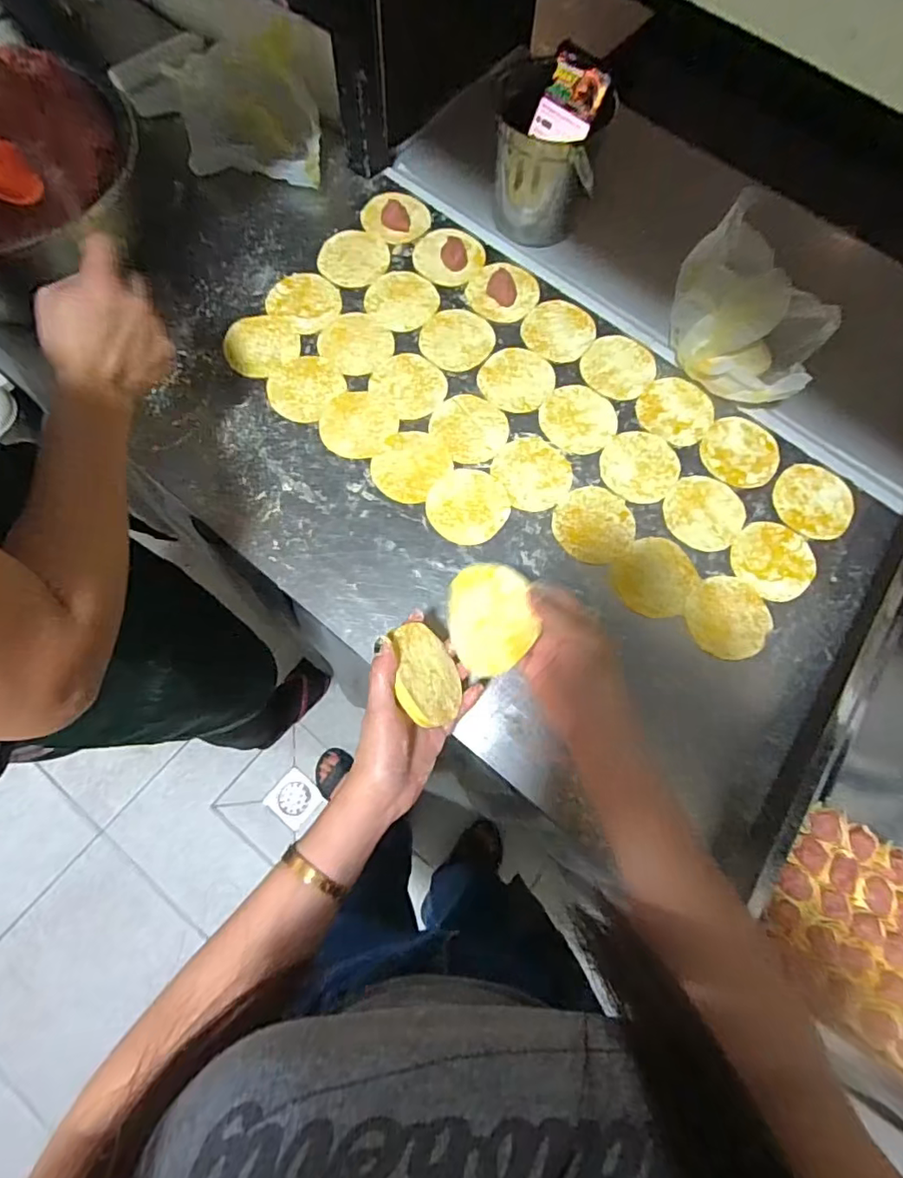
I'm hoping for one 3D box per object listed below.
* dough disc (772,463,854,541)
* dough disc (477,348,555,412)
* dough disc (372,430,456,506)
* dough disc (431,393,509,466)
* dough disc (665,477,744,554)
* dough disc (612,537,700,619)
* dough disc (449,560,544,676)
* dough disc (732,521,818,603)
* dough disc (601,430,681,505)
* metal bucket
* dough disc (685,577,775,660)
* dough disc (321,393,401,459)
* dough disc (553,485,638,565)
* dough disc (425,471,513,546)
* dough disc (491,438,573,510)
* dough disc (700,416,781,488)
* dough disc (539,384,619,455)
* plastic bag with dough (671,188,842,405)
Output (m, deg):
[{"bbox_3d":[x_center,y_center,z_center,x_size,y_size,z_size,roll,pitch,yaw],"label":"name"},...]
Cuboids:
[{"bbox_3d":[0.387,-0.095,0.595,0.077,0.006,0.084,1,72,-2],"label":"dough disc"},{"bbox_3d":[0.074,-0.241,0.633,0.082,0.004,0.084,1,72,-2],"label":"dough disc"},{"bbox_3d":[-0.044,-0.133,0.591,0.073,0.004,0.084,34,74,8],"label":"dough disc"},{"bbox_3d":[0.022,-0.178,0.609,0.077,0.004,0.082,1,72,-2],"label":"dough disc"},{"bbox_3d":[0.266,-0.082,0.587,0.079,0.004,0.082,1,72,-2],"label":"dough disc"},{"bbox_3d":[0.208,-0.012,0.563,0.078,0.006,0.076,1,72,-2],"label":"dough disc"},{"bbox_3d":[0.031,0.024,0.445,0.069,0.007,0.086,-10,85,21],"label":"dough disc"},{"bbox_3d":[0.333,-0.031,0.574,0.083,0.009,0.078,1,72,-2],"label":"dough disc"},{"bbox_3d":[0.204,-0.133,0.602,0.081,0.004,0.086,1,72,-2],"label":"dough disc"},{"bbox_3d":[0.113,-0.511,0.655,0.125,0.135,0.125,1,72,-2],"label":"metal bucket"},{"bbox_3d":[0.276,0.027,0.553,0.080,0.005,0.081,1,72,-2],"label":"dough disc"},{"bbox_3d":[-0.104,-0.177,0.605,0.082,0.004,0.072,43,76,11],"label":"dough disc"},{"bbox_3d":[0.148,-0.068,0.581,0.083,0.004,0.081,1,72,-2],"label":"dough disc"},{"bbox_3d":[0.017,-0.087,0.579,0.084,0.004,0.083,1,72,-2],"label":"dough disc"},{"bbox_3d":[0.087,-0.125,0.594,0.079,0.004,0.085,1,72,-2],"label":"dough disc"},{"bbox_3d":[0.316,-0.153,0.613,0.081,0.008,0.086,1,72,-2],"label":"dough disc"},{"bbox_3d":[0.141,-0.190,0.617,0.083,0.005,0.083,1,72,-2],"label":"dough disc"},{"bbox_3d":[0.326,-0.307,0.611,0.170,0.098,0.169,34,74,8],"label":"plastic bag with dough"}]

